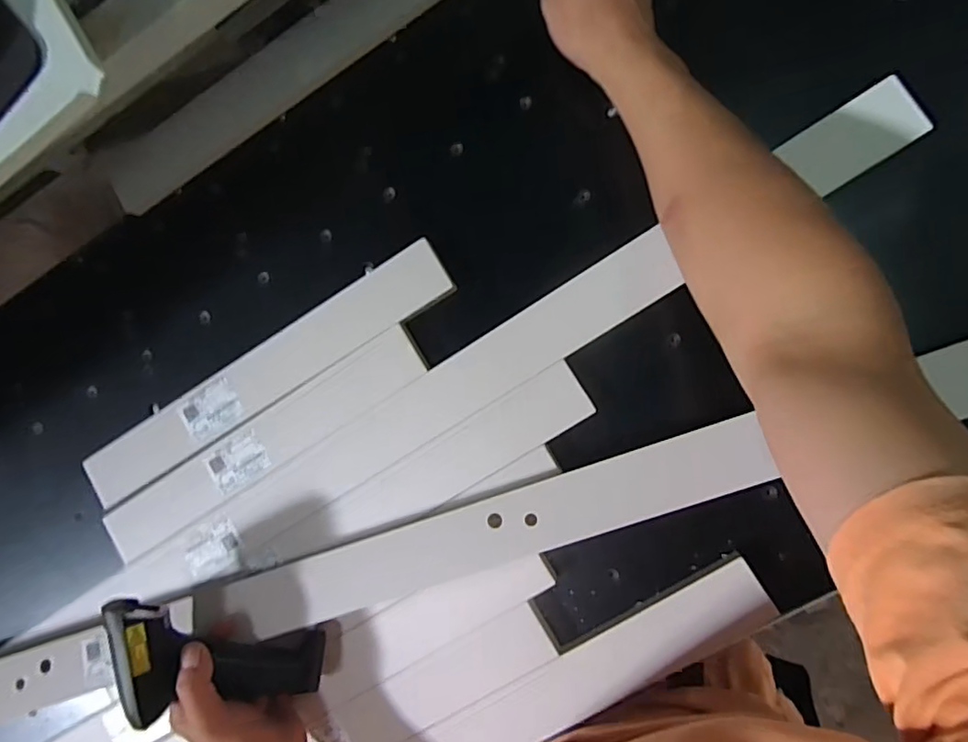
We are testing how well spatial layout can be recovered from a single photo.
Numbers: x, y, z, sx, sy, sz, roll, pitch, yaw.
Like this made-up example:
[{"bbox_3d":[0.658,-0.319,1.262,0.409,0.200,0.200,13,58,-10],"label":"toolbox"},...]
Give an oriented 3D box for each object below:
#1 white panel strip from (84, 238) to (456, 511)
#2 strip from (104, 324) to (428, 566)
[{"bbox_3d":[-0.203,0.007,0.520,0.394,0.010,0.056,-32,84,8],"label":"white panel strip"},{"bbox_3d":[-0.205,0.070,0.520,0.349,0.008,0.048,-32,84,8],"label":"strip"}]

